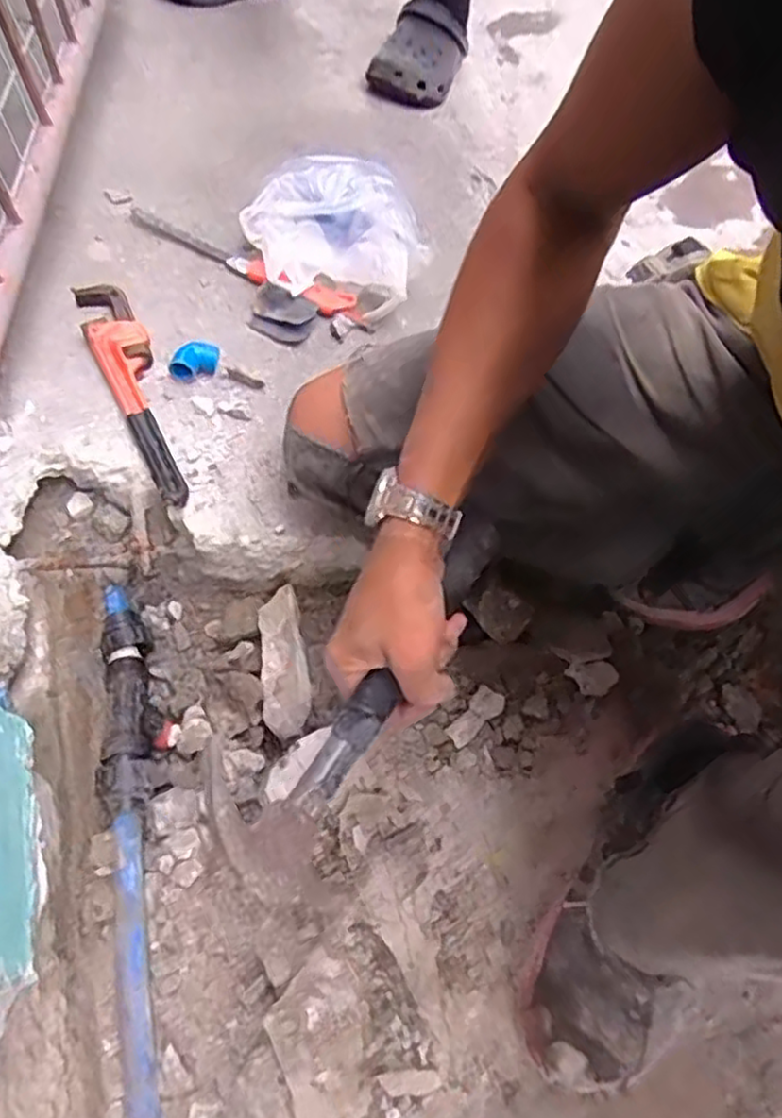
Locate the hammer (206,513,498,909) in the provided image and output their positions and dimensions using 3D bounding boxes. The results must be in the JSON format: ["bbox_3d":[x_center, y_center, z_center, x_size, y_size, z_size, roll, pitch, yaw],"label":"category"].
[{"bbox_3d":[-0.007,0.072,0.446,0.088,0.035,0.275,31,60,13],"label":"hammer"}]

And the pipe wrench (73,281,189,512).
[{"bbox_3d":[-0.240,-0.165,0.674,0.051,0.035,0.256,-24,66,-14],"label":"pipe wrench"}]

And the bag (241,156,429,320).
[{"bbox_3d":[-0.060,-0.364,0.799,0.200,0.073,0.179,9,62,2],"label":"bag"}]

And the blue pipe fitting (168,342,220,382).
[{"bbox_3d":[-0.198,-0.200,0.712,0.052,0.028,0.029,-26,66,-15],"label":"blue pipe fitting"}]

